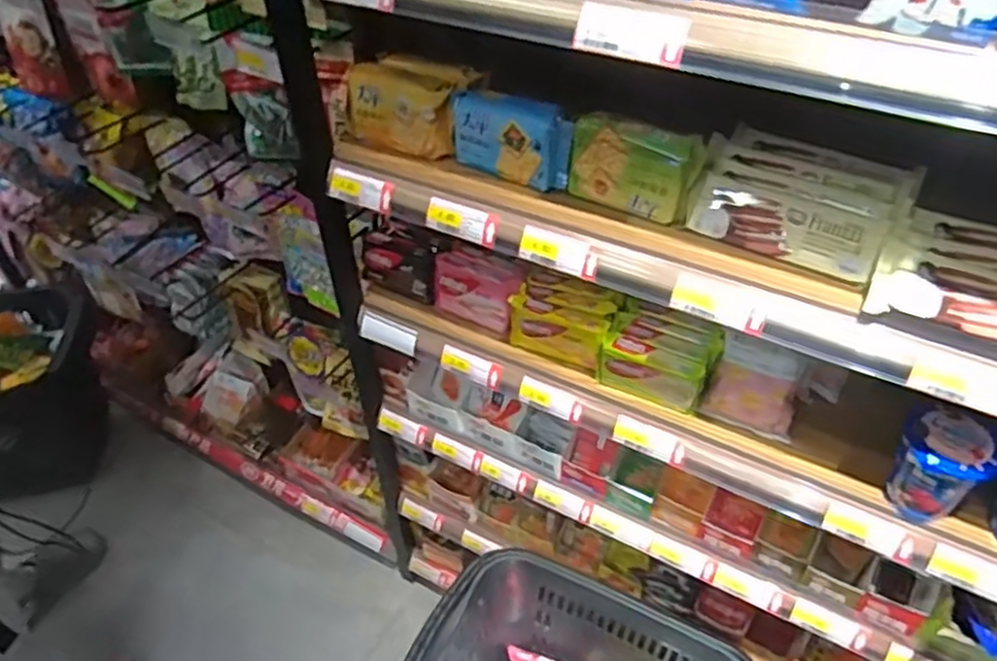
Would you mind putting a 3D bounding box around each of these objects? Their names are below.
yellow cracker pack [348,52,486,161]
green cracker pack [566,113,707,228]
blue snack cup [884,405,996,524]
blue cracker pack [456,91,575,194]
[{"bbox_3d":[-0.104,-0.284,0.897,0.156,0.097,0.088,24,49,25],"label":"yellow cracker pack"},{"bbox_3d":[0.144,-0.175,0.772,0.138,0.087,0.041,20,48,21],"label":"green cracker pack"},{"bbox_3d":[0.466,0.147,0.767,0.081,0.109,0.079,12,45,14],"label":"blue snack cup"},{"bbox_3d":[0.015,-0.216,0.827,0.143,0.087,0.037,23,49,23],"label":"blue cracker pack"}]

